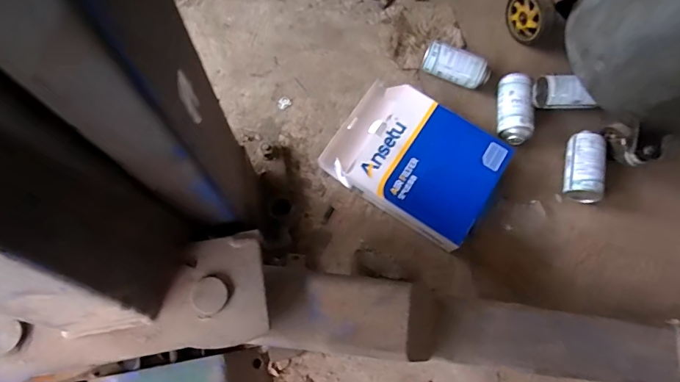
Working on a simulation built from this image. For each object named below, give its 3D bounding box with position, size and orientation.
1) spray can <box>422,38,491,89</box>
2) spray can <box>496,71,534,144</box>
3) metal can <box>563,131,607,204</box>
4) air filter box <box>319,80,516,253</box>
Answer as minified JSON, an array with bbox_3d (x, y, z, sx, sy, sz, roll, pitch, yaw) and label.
[{"bbox_3d":[0.237,-0.254,0.849,0.131,0.068,0.059,21,72,3],"label":"spray can"},{"bbox_3d":[0.344,-0.159,0.827,0.056,0.057,0.147,5,72,-2],"label":"spray can"},{"bbox_3d":[0.472,-0.046,0.805,0.059,0.061,0.136,10,72,0],"label":"metal can"},{"bbox_3d":[0.142,-0.061,0.794,0.306,0.052,0.234,33,73,7],"label":"air filter box"}]

